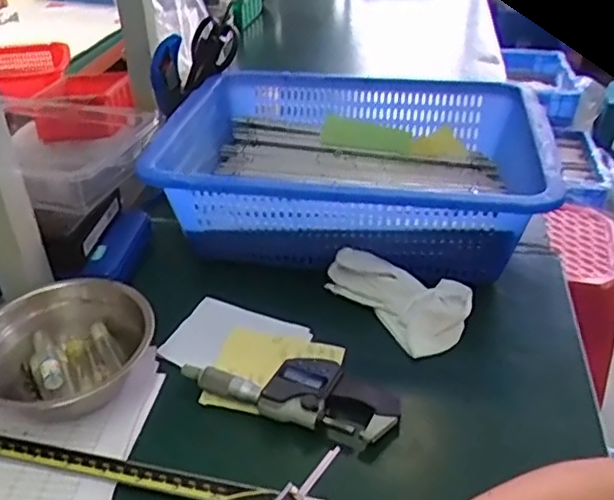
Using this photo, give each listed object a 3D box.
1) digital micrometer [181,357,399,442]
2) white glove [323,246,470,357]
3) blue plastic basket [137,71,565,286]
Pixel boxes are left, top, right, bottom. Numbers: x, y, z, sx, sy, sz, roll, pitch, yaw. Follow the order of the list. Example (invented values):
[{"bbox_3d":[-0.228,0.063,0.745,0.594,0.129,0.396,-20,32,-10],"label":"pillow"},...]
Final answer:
[{"bbox_3d":[-0.013,0.102,0.469,0.152,0.028,0.049,10,36,14],"label":"digital micrometer"},{"bbox_3d":[0.077,0.038,0.537,0.056,0.041,0.117,-27,43,-33],"label":"white glove"},{"bbox_3d":[0.042,-0.073,0.633,0.328,0.130,0.249,6,36,10],"label":"blue plastic basket"}]

